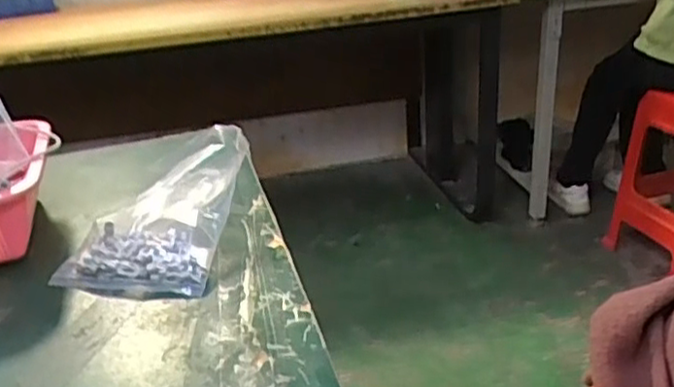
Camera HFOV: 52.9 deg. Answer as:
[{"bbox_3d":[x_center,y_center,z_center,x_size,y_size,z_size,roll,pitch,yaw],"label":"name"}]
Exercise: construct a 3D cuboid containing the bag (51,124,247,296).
[{"bbox_3d":[-0.167,0.010,0.629,0.139,0.081,0.179,0,26,11],"label":"bag"}]

